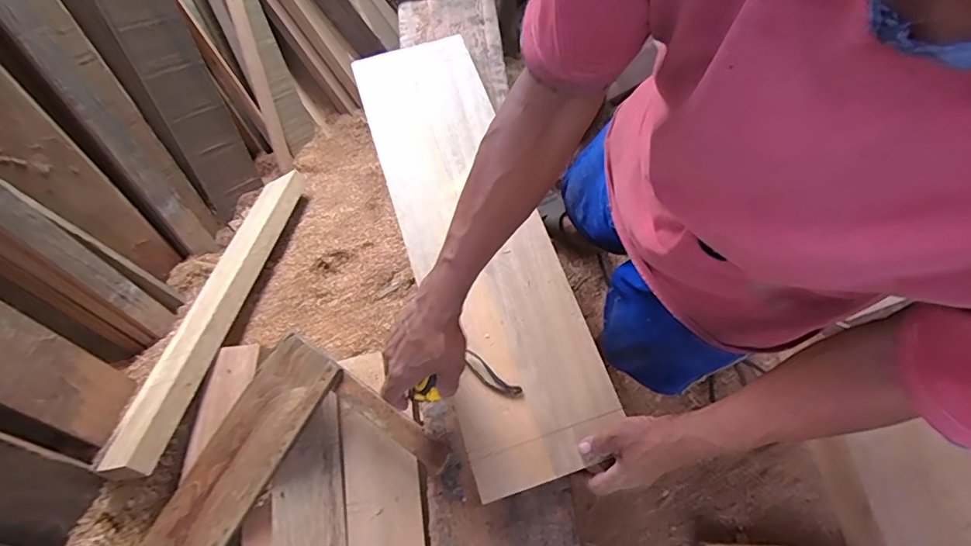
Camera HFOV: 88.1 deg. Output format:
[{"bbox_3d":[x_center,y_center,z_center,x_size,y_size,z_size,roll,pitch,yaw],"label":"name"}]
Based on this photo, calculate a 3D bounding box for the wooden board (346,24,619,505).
[{"bbox_3d":[-0.027,-0.078,0.729,0.205,0.021,0.703,-19,67,-8],"label":"wooden board"}]

